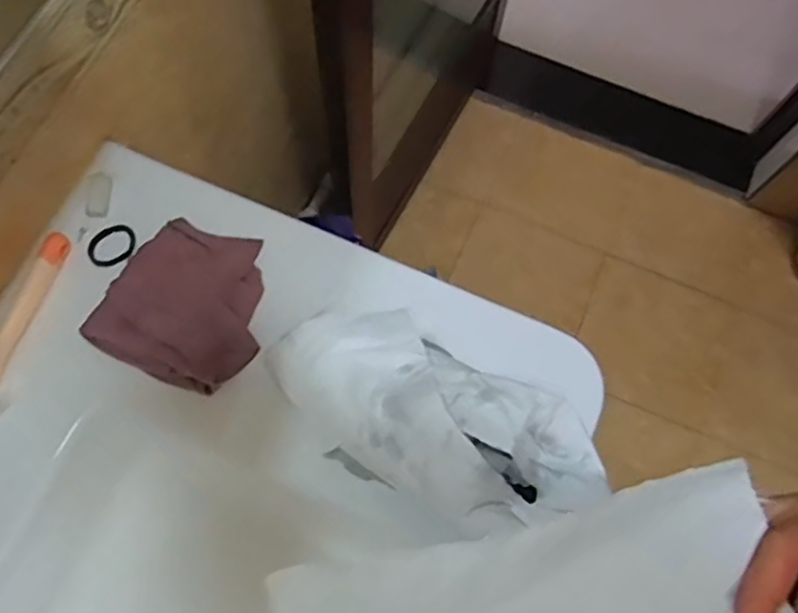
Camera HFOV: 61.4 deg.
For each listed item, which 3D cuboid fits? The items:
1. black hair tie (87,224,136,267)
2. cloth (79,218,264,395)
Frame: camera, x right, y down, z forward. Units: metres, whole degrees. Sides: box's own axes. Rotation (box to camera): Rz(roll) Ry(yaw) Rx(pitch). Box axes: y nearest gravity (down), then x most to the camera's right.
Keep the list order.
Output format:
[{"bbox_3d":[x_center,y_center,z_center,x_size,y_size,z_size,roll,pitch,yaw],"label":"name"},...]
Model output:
[{"bbox_3d":[-0.256,-0.054,0.602,0.042,0.004,0.036,-32,75,-13],"label":"black hair tie"},{"bbox_3d":[-0.178,-0.005,0.579,0.130,0.018,0.138,26,72,7],"label":"cloth"}]

